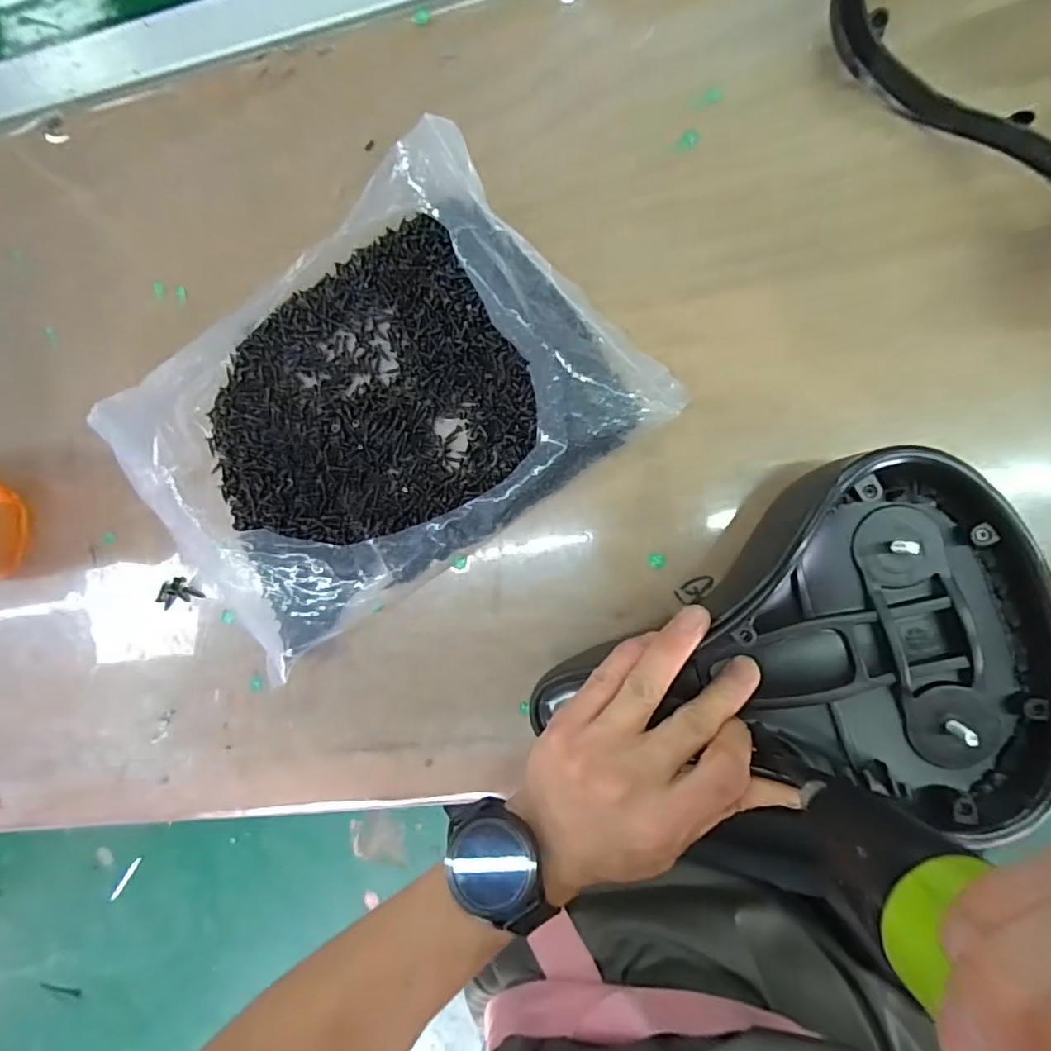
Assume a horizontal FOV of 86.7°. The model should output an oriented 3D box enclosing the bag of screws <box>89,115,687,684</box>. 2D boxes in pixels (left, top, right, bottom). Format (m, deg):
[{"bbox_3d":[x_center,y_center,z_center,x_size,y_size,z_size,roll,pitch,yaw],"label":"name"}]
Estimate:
[{"bbox_3d":[-0.096,-0.077,0.339,0.310,0.049,0.216,-33,86,8],"label":"bag of screws"}]

